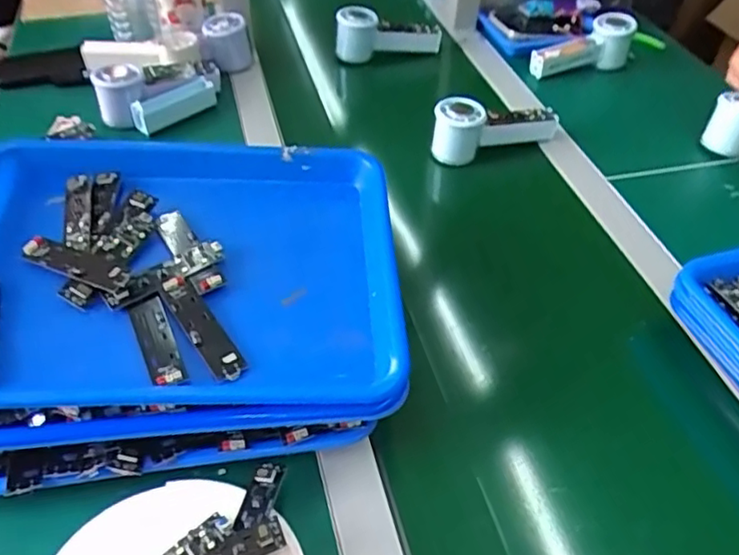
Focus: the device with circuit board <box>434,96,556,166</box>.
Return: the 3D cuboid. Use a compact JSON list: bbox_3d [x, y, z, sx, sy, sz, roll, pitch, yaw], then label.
[{"bbox_3d":[0.149,-0.184,0.741,0.154,0.065,0.047,-14,49,-13],"label":"device with circuit board"}]

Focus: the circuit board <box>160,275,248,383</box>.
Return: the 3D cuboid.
[{"bbox_3d":[-0.119,0.036,0.438,0.024,0.012,0.091,-31,69,-24],"label":"circuit board"}]

